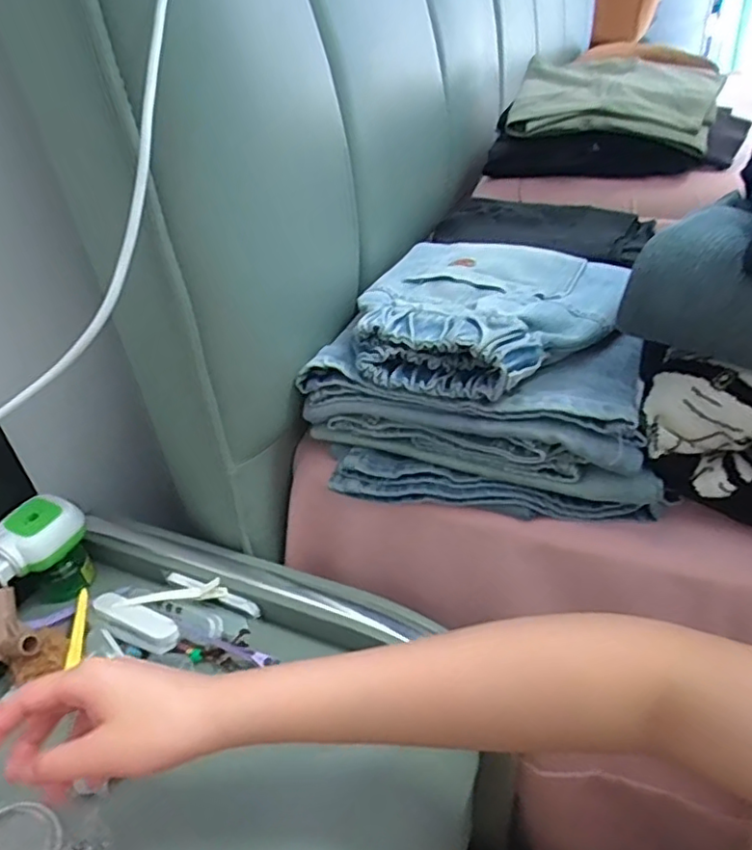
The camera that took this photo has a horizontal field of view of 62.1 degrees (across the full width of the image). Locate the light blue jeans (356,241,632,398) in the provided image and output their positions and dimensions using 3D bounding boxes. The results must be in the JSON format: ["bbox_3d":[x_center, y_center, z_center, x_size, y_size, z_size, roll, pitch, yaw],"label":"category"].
[{"bbox_3d":[0.087,-0.108,0.502,0.188,0.039,0.249,10,39,20],"label":"light blue jeans"}]

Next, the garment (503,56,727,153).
[{"bbox_3d":[0.284,-0.391,0.752,0.222,0.059,0.202,8,38,17],"label":"garment"}]

